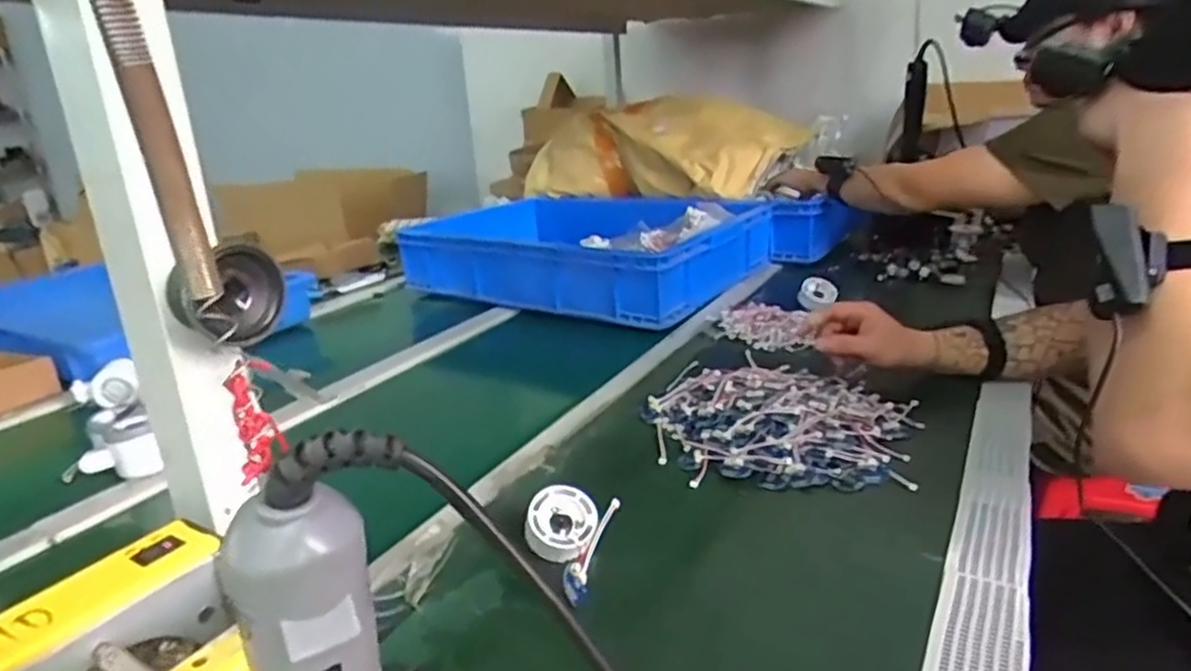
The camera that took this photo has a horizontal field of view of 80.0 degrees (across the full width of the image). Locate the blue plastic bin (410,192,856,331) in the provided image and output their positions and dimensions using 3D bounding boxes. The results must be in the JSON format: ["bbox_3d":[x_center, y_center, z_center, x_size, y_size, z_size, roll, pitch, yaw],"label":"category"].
[{"bbox_3d":[0.048,-0.186,1.368,0.633,0.157,0.569,12,24,38],"label":"blue plastic bin"}]

